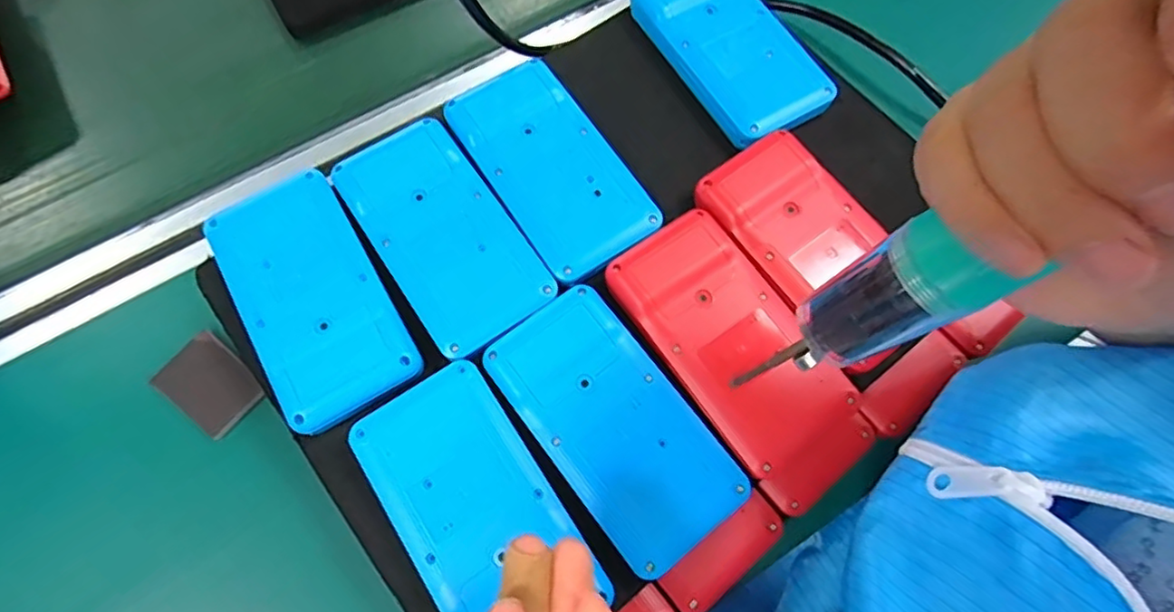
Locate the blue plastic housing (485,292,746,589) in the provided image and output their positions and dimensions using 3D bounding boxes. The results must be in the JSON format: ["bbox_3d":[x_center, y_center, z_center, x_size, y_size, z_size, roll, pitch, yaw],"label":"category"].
[{"bbox_3d":[0.012,0.050,0.262,0.062,0.012,0.117,-36,73,-12],"label":"blue plastic housing"}]

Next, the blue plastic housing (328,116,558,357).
[{"bbox_3d":[-0.070,-0.036,0.291,0.062,0.012,0.115,-34,73,-12],"label":"blue plastic housing"}]

